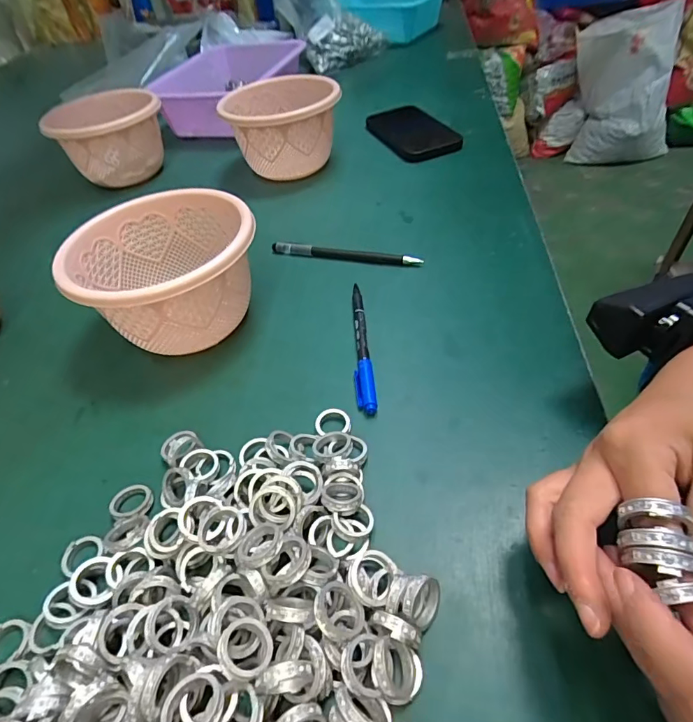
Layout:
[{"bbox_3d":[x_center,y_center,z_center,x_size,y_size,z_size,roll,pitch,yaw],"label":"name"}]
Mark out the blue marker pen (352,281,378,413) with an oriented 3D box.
[{"bbox_3d":[0.011,-0.015,0.359,0.014,0.009,0.138,-6,46,1],"label":"blue marker pen"}]

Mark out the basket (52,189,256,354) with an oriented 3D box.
[{"bbox_3d":[-0.143,-0.066,0.374,0.138,0.089,0.136,-3,46,3],"label":"basket"}]

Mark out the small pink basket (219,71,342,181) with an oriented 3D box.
[{"bbox_3d":[-0.079,-0.289,0.578,0.142,0.096,0.129,-19,47,-11],"label":"small pink basket"}]

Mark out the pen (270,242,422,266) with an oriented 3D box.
[{"bbox_3d":[-0.002,-0.106,0.450,0.154,0.012,0.009,10,49,16],"label":"pen"}]

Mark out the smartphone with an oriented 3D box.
[{"bbox_3d":[0.089,-0.324,0.634,0.085,0.012,0.165,-26,52,-7],"label":"smartphone"}]

